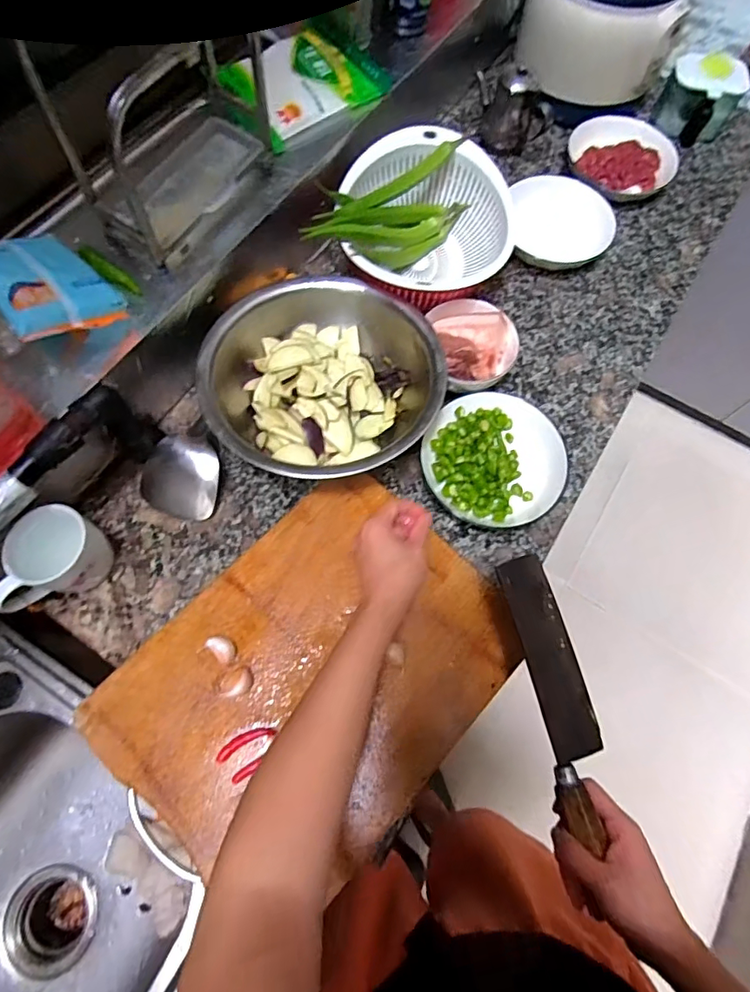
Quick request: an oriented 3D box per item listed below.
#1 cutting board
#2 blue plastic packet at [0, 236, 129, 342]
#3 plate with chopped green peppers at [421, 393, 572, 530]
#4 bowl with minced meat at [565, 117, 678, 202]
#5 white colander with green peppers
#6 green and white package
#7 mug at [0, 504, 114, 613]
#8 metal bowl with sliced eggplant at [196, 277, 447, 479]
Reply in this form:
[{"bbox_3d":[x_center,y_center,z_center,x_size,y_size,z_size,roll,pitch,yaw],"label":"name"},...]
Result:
[{"bbox_3d":[-0.054,0.184,0.521,0.295,0.031,0.384,41,73,13],"label":"cutting board"},{"bbox_3d":[-0.327,-0.212,0.496,0.121,0.023,0.108,47,44,1],"label":"blue plastic packet"},{"bbox_3d":[0.144,-0.045,0.606,0.166,0.038,0.157,1,69,-2],"label":"plate with chopped green peppers"},{"bbox_3d":[0.396,-0.540,0.796,0.159,0.041,0.136,-11,69,-6],"label":"bowl with minced meat"},{"bbox_3d":[0.059,-0.360,0.681,0.247,0.099,0.230,-40,75,-16],"label":"white colander with green peppers"},{"bbox_3d":[-0.101,-0.535,0.654,0.225,0.056,0.124,-41,75,-16],"label":"green and white package"},{"bbox_3d":[-0.331,0.072,0.522,0.076,0.083,0.105,8,69,1],"label":"mug"},{"bbox_3d":[-0.061,-0.134,0.608,0.266,0.094,0.255,1,69,-2],"label":"metal bowl with sliced eggplant"}]

